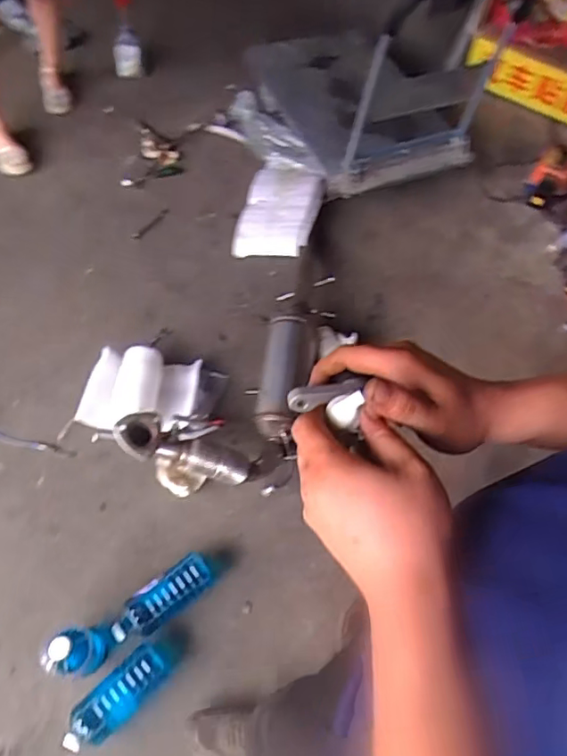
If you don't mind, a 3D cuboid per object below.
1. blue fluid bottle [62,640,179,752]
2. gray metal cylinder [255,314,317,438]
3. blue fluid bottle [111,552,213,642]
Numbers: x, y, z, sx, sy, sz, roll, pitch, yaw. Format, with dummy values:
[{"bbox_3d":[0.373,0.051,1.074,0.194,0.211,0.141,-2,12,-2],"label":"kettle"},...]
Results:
[{"bbox_3d":[-0.346,0.673,1.218,0.082,0.111,0.262,41,64,15],"label":"blue fluid bottle"},{"bbox_3d":[0.014,-0.022,1.580,0.146,0.110,0.385,8,60,-2],"label":"gray metal cylinder"},{"bbox_3d":[-0.277,0.501,1.306,0.249,0.085,0.085,-34,70,-22],"label":"blue fluid bottle"}]

